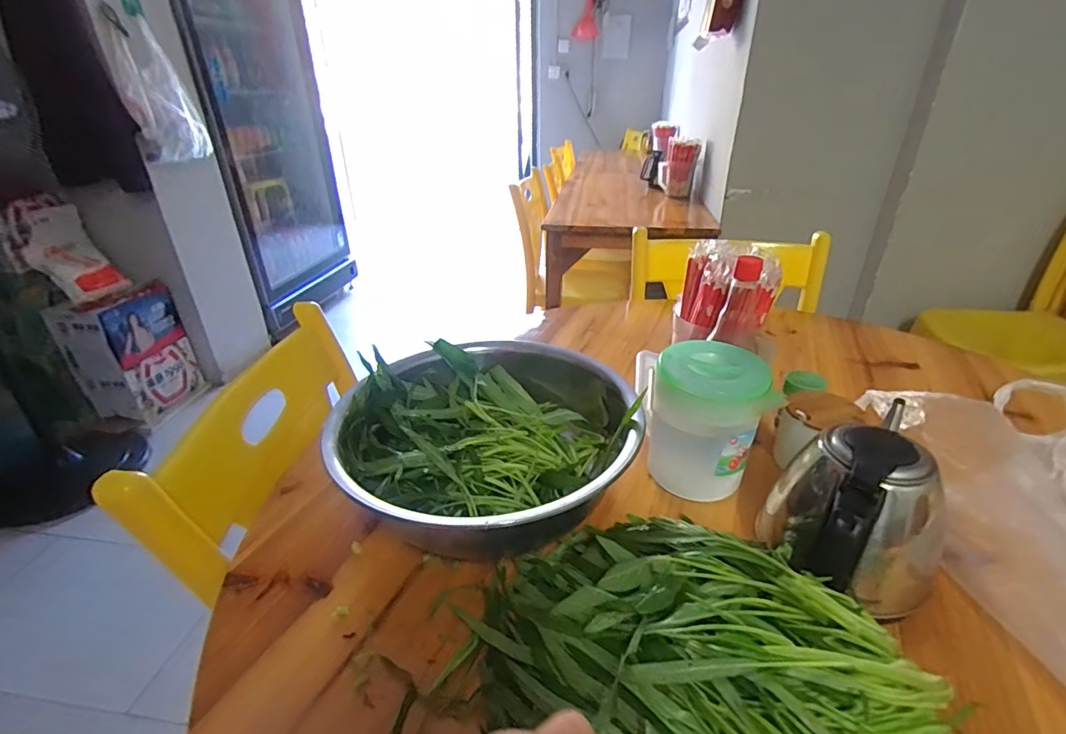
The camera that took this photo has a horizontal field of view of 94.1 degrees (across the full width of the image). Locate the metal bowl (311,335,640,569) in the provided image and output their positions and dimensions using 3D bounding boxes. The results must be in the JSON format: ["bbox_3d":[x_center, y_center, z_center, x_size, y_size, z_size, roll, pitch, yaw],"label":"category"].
[{"bbox_3d":[-0.053,0.083,0.553,0.300,0.102,0.298,-1,29,1],"label":"metal bowl"}]

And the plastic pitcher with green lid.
[{"bbox_3d":[0.186,0.065,0.570,0.125,0.165,0.110,2,29,6],"label":"plastic pitcher with green lid"}]

